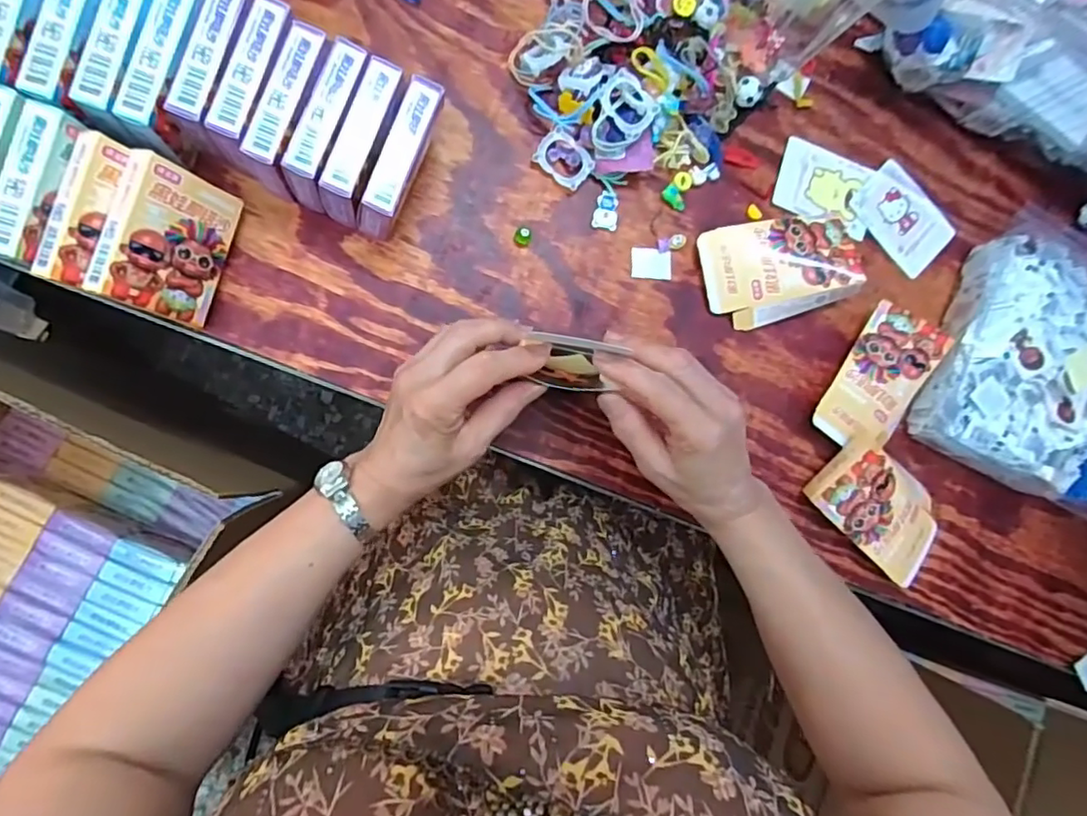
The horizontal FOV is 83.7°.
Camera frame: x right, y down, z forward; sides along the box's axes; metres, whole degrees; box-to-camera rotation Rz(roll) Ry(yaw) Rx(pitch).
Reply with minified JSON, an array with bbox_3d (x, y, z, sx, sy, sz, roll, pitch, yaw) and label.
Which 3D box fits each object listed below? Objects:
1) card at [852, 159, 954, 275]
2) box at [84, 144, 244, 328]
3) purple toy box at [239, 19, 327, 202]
[{"bbox_3d":[0.313,-0.165,0.528,0.090,0.004,0.065,45,80,-8],"label":"card"},{"bbox_3d":[-0.240,-0.107,0.392,0.021,0.066,0.091,16,86,28],"label":"box"},{"bbox_3d":[-0.167,-0.194,0.408,0.023,0.067,0.096,19,85,-8],"label":"purple toy box"}]

